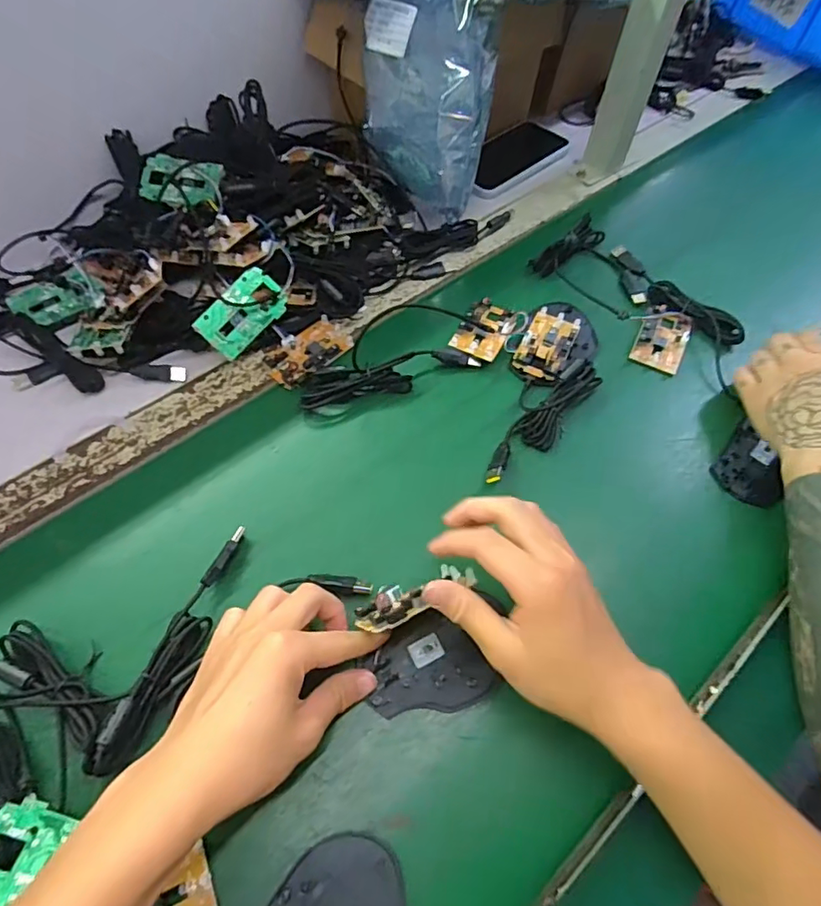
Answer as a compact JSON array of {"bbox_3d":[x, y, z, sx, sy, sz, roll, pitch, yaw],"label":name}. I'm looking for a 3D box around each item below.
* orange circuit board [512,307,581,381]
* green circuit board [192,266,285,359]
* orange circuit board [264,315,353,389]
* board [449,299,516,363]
[{"bbox_3d":[0.129,-0.105,0.498,0.044,0.012,0.080,24,60,11],"label":"orange circuit board"},{"bbox_3d":[-0.146,-0.122,0.466,0.045,0.010,0.076,43,84,-8],"label":"green circuit board"},{"bbox_3d":[-0.093,-0.093,0.491,0.078,0.011,0.047,-35,66,-22],"label":"orange circuit board"},{"bbox_3d":[0.071,-0.118,0.504,0.044,0.011,0.075,23,60,11],"label":"board"}]

